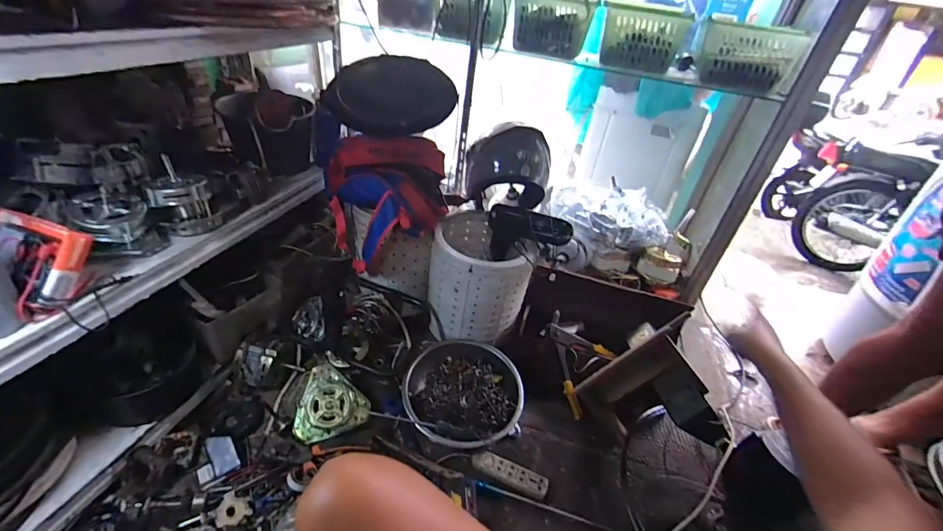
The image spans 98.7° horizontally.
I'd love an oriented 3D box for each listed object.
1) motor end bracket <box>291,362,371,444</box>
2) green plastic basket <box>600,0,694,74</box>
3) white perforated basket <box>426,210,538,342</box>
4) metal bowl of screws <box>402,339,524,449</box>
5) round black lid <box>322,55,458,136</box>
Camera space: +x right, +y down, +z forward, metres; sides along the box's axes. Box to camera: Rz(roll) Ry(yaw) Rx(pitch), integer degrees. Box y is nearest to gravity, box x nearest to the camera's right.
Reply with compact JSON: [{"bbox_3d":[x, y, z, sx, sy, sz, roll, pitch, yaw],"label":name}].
[{"bbox_3d":[-0.339,0.338,0.946,0.173,0.039,0.159,41,67,-2],"label":"motor end bracket"},{"bbox_3d":[0.414,-0.559,0.990,0.188,0.129,0.124,17,35,13],"label":"green plastic basket"},{"bbox_3d":[0.025,0.038,1.177,0.272,0.274,0.269,11,34,5],"label":"white perforated basket"},{"bbox_3d":[-0.022,0.315,1.029,0.296,0.080,0.294,6,34,-3],"label":"metal bowl of screws"},{"bbox_3d":[-0.198,-0.430,1.030,0.289,0.031,0.278,2,65,-4],"label":"round black lid"}]

